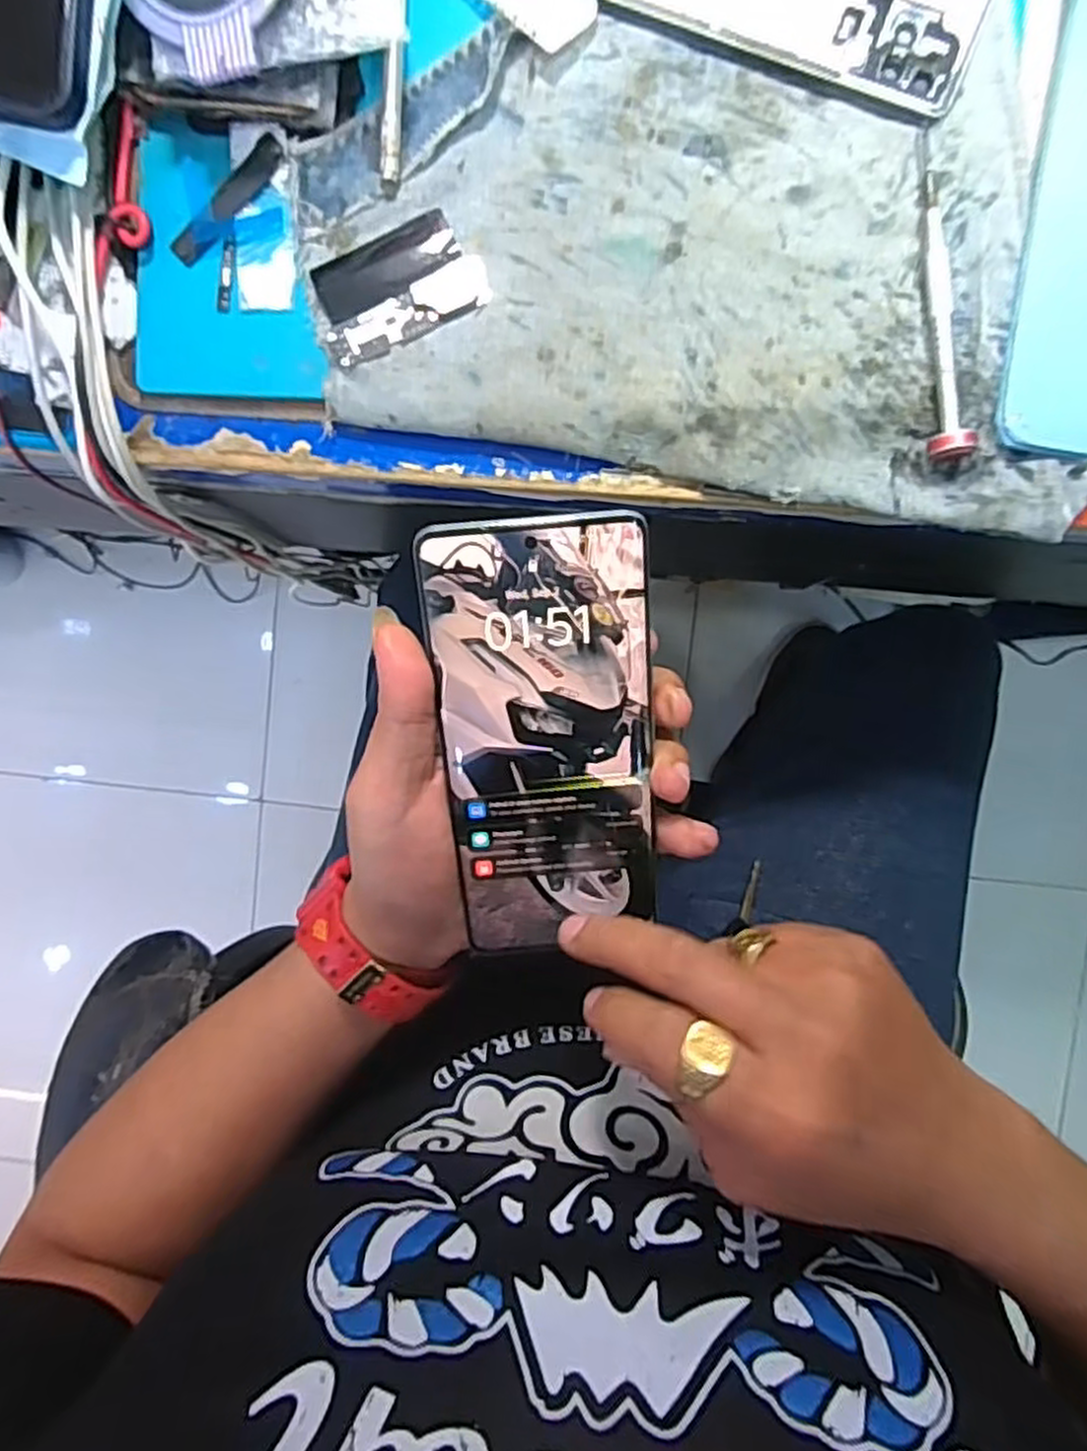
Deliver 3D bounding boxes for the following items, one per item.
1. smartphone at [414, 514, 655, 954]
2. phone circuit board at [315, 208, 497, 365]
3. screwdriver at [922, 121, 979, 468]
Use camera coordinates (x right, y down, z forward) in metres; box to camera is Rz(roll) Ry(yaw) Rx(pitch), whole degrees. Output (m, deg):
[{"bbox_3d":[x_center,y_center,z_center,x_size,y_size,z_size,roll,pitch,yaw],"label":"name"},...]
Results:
[{"bbox_3d":[0.001,0.009,0.273,0.071,0.006,0.160,-2,112,4],"label":"smartphone"},{"bbox_3d":[-0.059,-0.177,0.314,0.068,0.004,0.045,-24,93,5],"label":"phone circuit board"},{"bbox_3d":[0.152,-0.165,0.299,0.015,0.010,0.122,-8,94,4],"label":"screwdriver"}]

